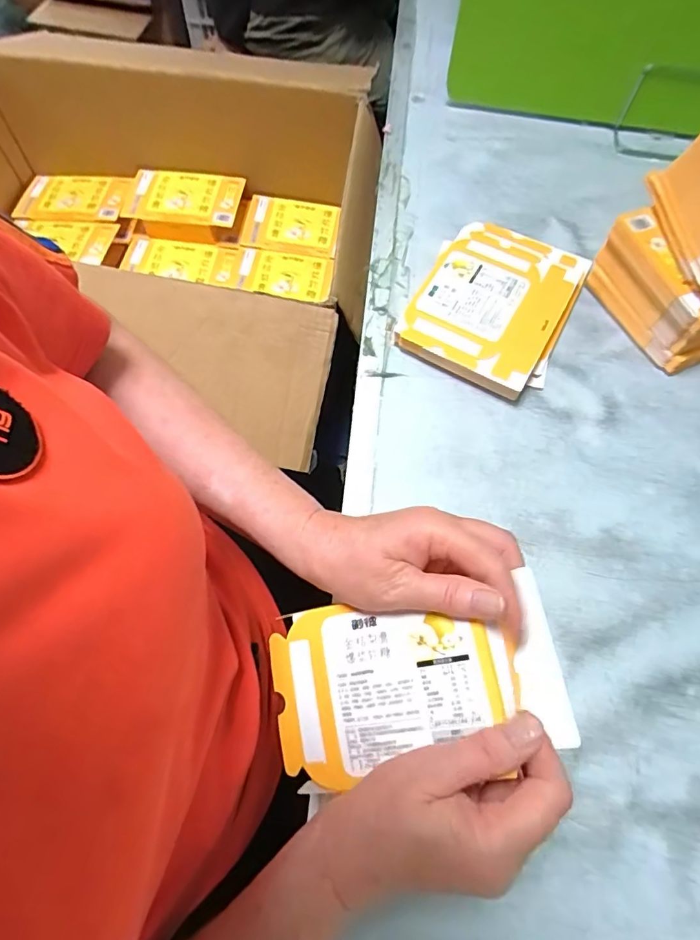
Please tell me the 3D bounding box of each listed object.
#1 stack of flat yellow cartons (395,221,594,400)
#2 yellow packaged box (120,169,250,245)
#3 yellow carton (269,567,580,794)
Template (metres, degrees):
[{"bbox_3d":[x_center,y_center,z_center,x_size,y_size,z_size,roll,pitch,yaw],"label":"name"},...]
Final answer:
[{"bbox_3d":[0.152,-0.177,0.530,0.149,0.033,0.205,23,67,11],"label":"stack of flat yellow cartons"},{"bbox_3d":[-0.255,-0.408,0.781,0.180,0.040,0.108,9,66,2],"label":"yellow packaged box"},{"bbox_3d":[0.036,0.126,0.300,0.172,0.043,0.100,-11,65,10],"label":"yellow carton"}]

